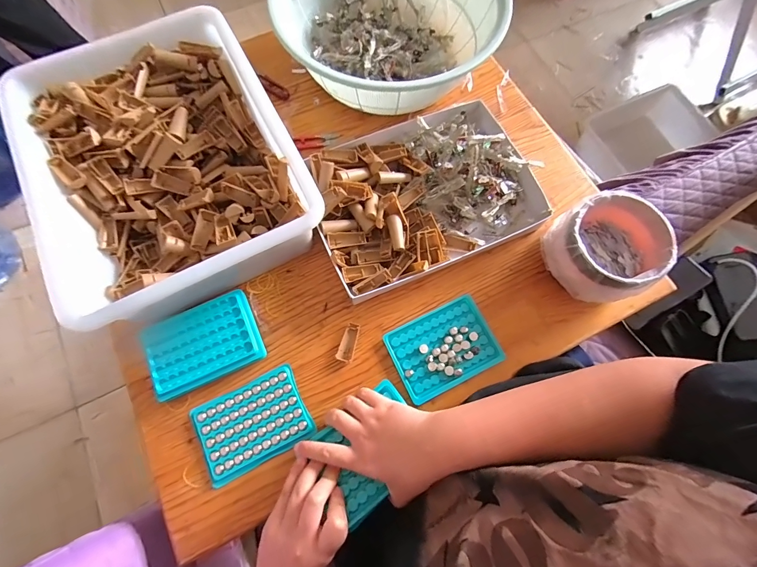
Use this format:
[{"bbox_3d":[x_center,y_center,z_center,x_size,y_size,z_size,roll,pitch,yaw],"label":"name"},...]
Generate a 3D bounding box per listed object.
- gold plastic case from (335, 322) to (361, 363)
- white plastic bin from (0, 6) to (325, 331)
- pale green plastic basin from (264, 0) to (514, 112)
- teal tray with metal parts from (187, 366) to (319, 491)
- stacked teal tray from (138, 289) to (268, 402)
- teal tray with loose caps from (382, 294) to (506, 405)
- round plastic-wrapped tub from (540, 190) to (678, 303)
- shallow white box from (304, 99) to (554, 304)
[{"bbox_3d":[-0.037,0.075,0.447,0.020,0.011,0.051,16,73,3],"label":"gold plastic case"},{"bbox_3d":[-0.265,-0.155,0.442,0.285,0.085,0.359,-27,75,-9],"label":"white plastic bin"},{"bbox_3d":[0.026,-0.397,0.529,0.276,0.101,0.292,0,73,-1],"label":"pale green plastic basin"},{"bbox_3d":[-0.150,0.167,0.417,0.126,0.009,0.092,-25,75,-9],"label":"teal tray with metal parts"},{"bbox_3d":[-0.215,0.075,0.433,0.128,0.025,0.093,-25,75,-9],"label":"stacked teal tray"},{"bbox_3d":[0.083,0.081,0.444,0.129,0.009,0.095,-25,75,-9],"label":"teal tray with loose caps"},{"bbox_3d":[0.281,-0.042,0.447,0.125,0.088,0.125,0,73,-1],"label":"round plastic-wrapped tub"},{"bbox_3d":[0.061,-0.127,0.482,0.299,0.062,0.219,-22,74,-8],"label":"shallow white box"}]

